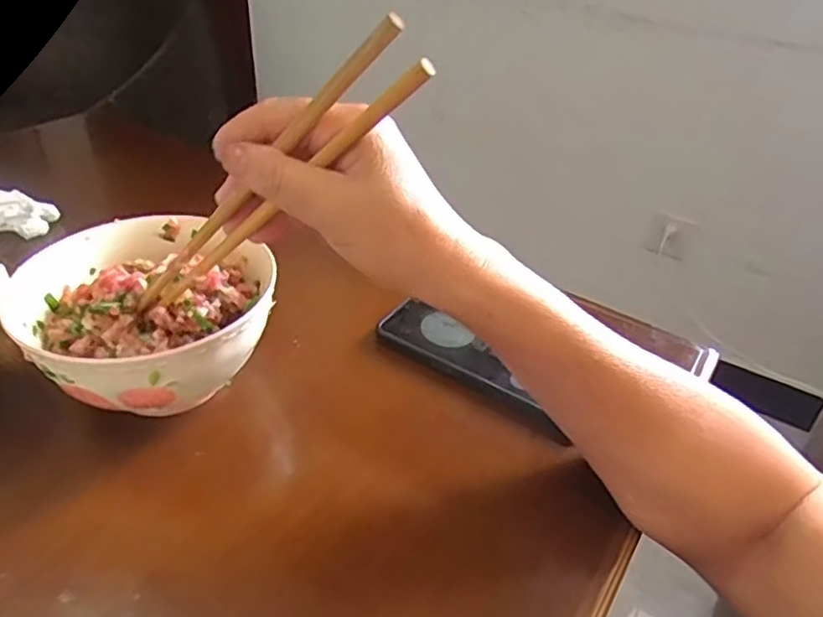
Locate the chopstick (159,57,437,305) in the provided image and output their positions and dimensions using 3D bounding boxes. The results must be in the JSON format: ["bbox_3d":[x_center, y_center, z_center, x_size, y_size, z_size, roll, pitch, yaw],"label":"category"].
[{"bbox_3d":[-0.069,-0.052,0.305,0.009,0.218,0.009,50,38,-14],"label":"chopstick"}]

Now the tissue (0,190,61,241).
[{"bbox_3d":[-0.360,-0.083,0.547,0.079,0.031,0.043,-13,40,-22],"label":"tissue"}]

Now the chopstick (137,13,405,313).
[{"bbox_3d":[-0.082,-0.059,0.306,0.009,0.228,0.012,45,36,-14],"label":"chopstick"}]

